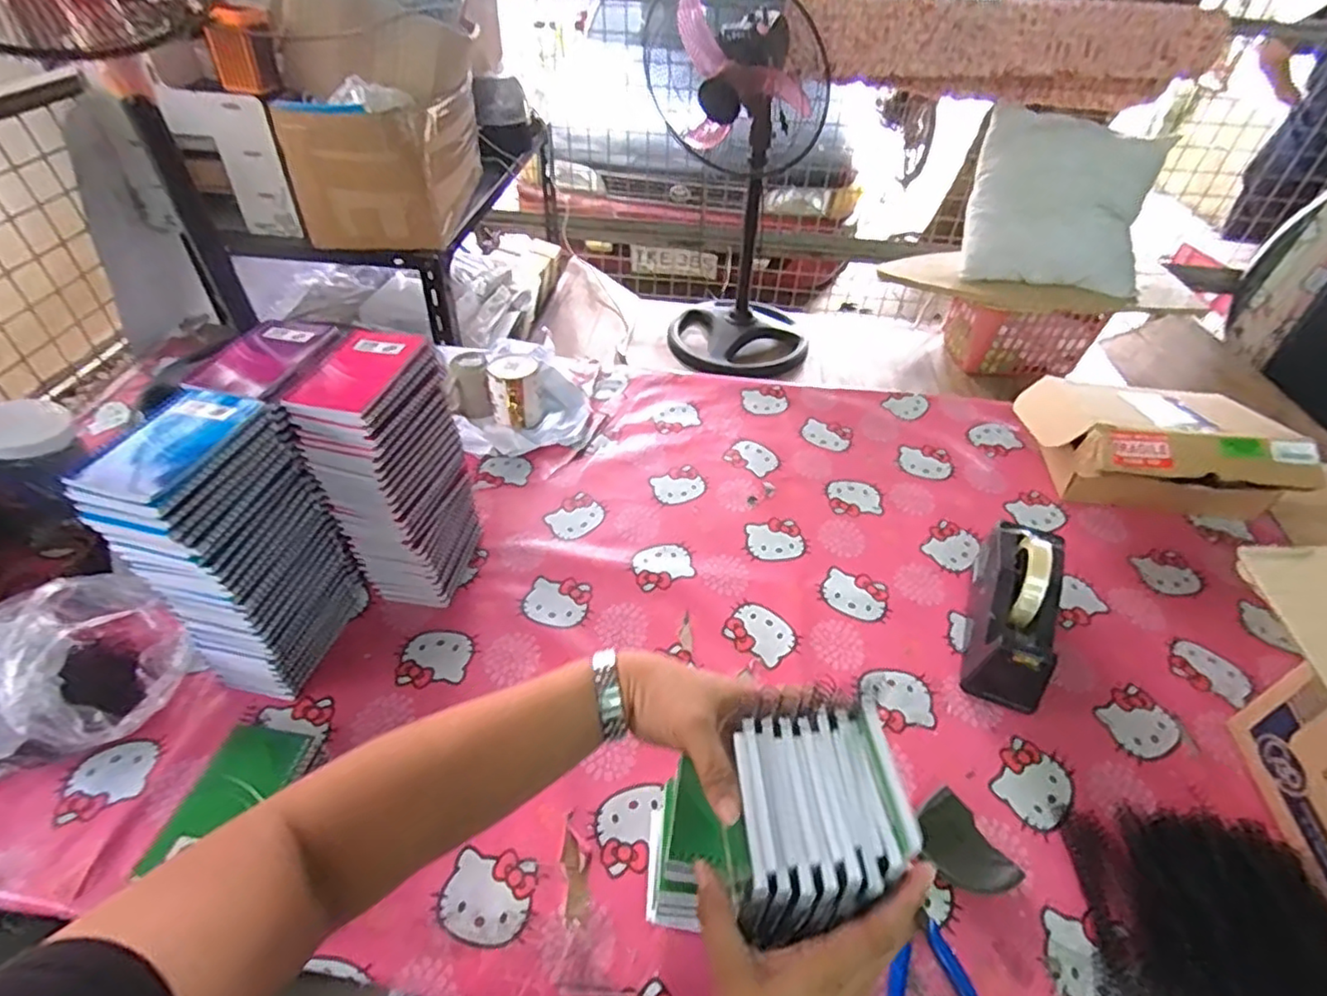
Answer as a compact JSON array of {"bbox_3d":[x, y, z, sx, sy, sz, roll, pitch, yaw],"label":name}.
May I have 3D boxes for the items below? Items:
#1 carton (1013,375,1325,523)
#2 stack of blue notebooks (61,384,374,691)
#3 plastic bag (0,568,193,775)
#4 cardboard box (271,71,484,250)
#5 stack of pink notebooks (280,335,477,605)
[{"bbox_3d":[0.712,-0.083,0.940,0.290,0.137,0.230,6,44,5],"label":"carton"},{"bbox_3d":[-0.411,0.053,0.633,0.088,0.280,0.156,9,44,8],"label":"stack of blue notebooks"},{"bbox_3d":[-0.582,0.170,0.584,0.190,0.153,0.218,13,45,12],"label":"plastic bag"},{"bbox_3d":[-0.485,-0.606,1.146,0.257,0.198,0.334,-2,44,-3],"label":"cardboard box"},{"bbox_3d":[-0.298,-0.021,0.725,0.102,0.279,0.142,10,44,9],"label":"stack of pink notebooks"}]

